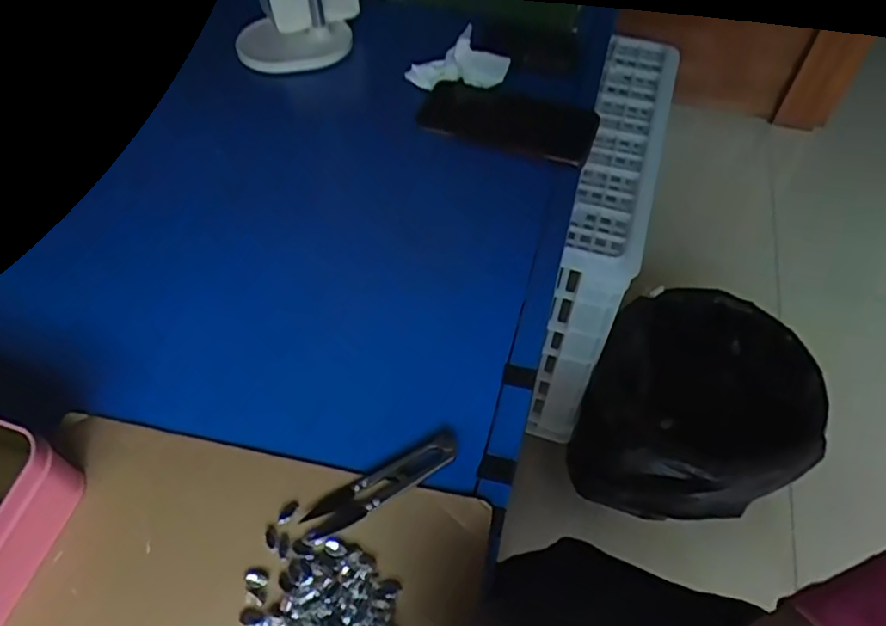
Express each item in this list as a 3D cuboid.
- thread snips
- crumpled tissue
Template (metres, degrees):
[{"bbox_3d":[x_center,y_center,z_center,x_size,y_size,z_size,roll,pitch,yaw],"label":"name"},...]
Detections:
[{"bbox_3d":[-0.036,0.104,0.384,0.097,0.005,0.022,-28,61,-18],"label":"thread snips"},{"bbox_3d":[0.016,-0.248,0.618,0.104,0.032,0.052,6,55,24],"label":"crumpled tissue"}]

